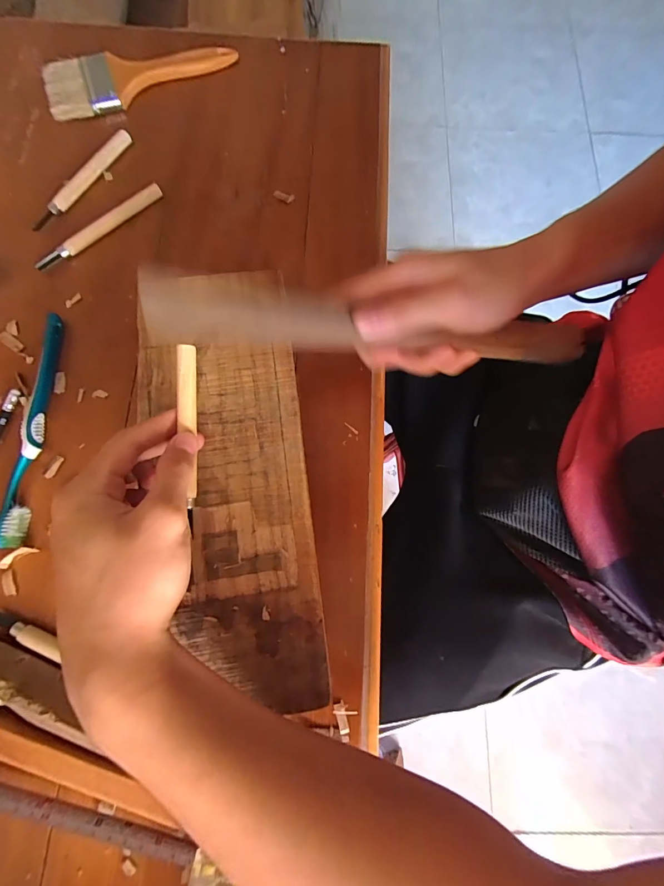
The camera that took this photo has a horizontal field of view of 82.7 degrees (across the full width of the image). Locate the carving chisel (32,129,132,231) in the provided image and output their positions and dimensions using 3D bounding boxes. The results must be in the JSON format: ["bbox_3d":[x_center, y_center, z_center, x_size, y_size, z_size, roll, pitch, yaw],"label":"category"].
[{"bbox_3d":[-0.233,-0.246,0.354,0.013,0.012,0.126,34,78,6],"label":"carving chisel"}]

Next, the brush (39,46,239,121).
[{"bbox_3d":[-0.194,-0.377,0.382,0.187,0.012,0.067,-19,78,-6],"label":"brush"}]

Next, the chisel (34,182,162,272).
[{"bbox_3d":[-0.208,-0.193,0.340,0.127,0.010,0.014,-43,82,-10],"label":"chisel"}]

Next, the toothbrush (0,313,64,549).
[{"bbox_3d":[-0.234,-0.015,0.297,0.015,0.014,0.185,3,77,-1],"label":"toothbrush"}]

